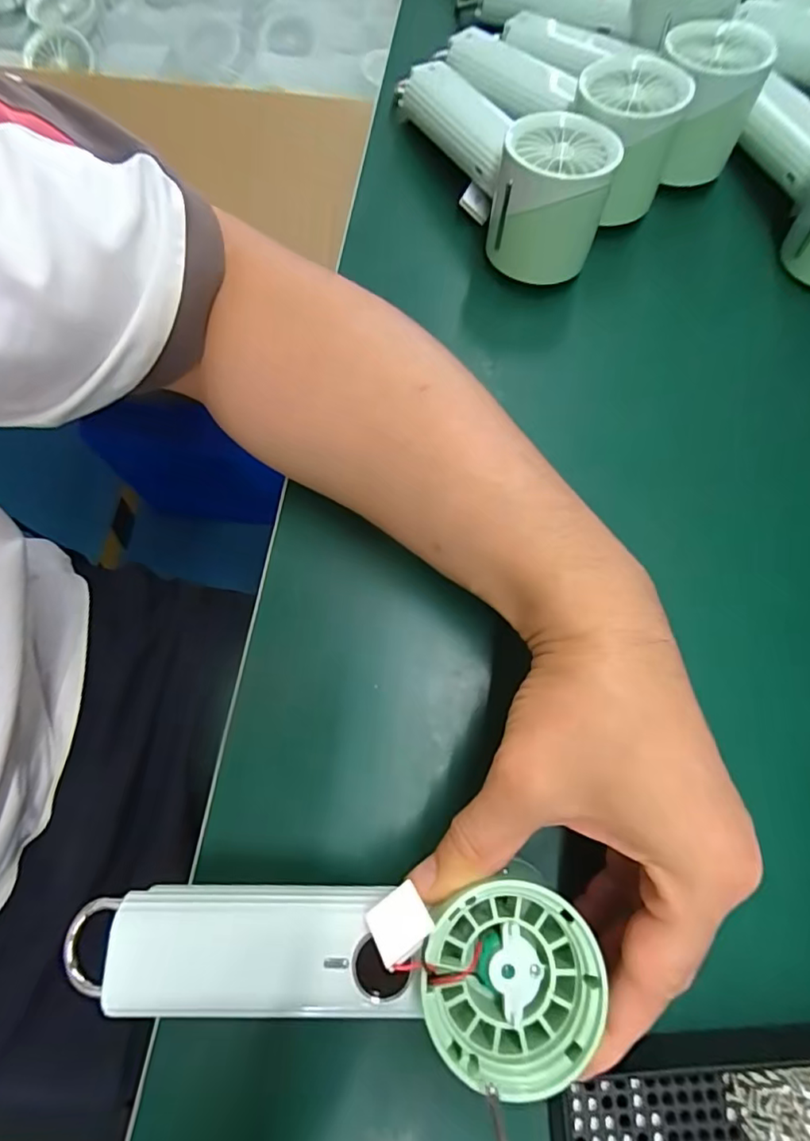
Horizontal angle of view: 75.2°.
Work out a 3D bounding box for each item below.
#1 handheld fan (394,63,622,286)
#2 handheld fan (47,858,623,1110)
[{"bbox_3d":[0.058,-0.258,0.314,0.062,0.062,0.182,-21,75,-7],"label":"handheld fan"},{"bbox_3d":[-0.029,0.139,0.189,0.187,0.027,0.058,1,73,5],"label":"handheld fan"}]

